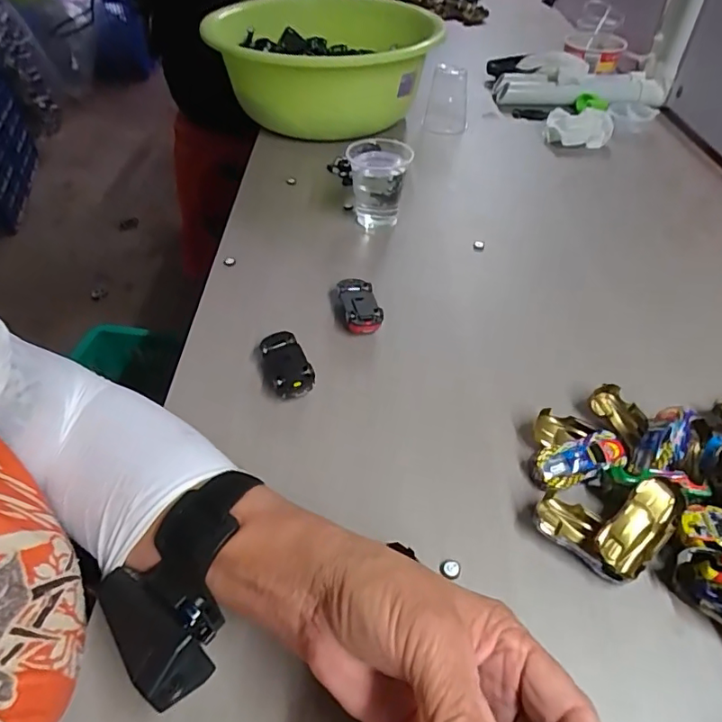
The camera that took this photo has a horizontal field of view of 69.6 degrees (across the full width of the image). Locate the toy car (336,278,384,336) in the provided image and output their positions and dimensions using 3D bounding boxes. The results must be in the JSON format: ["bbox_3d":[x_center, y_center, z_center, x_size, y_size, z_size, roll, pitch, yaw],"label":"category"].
[{"bbox_3d":[-0.002,-0.045,0.456,0.030,0.025,0.063,-11,47,-8],"label":"toy car"}]

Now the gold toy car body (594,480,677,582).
[{"bbox_3d":[0.161,0.100,0.304,0.028,0.015,0.061,35,73,31],"label":"gold toy car body"}]

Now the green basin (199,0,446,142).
[{"bbox_3d":[-0.038,-0.393,0.713,0.284,0.132,0.265,-1,46,1],"label":"green basin"}]

